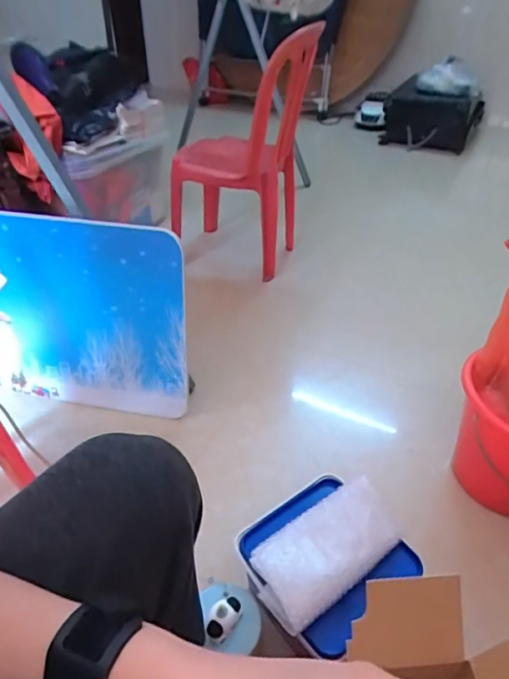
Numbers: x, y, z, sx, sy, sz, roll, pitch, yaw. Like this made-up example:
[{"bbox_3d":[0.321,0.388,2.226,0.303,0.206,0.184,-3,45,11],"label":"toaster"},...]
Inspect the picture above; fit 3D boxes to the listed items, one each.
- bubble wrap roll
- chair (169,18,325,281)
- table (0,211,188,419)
[{"bbox_3d":[0.093,0.263,0.613,0.192,0.041,0.102,-25,44,-28],"label":"bubble wrap roll"},{"bbox_3d":[-0.053,-0.513,1.349,0.384,0.574,0.363,6,38,7],"label":"chair"},{"bbox_3d":[-0.393,-0.044,0.905,0.525,0.391,0.035,6,30,3],"label":"table"}]

